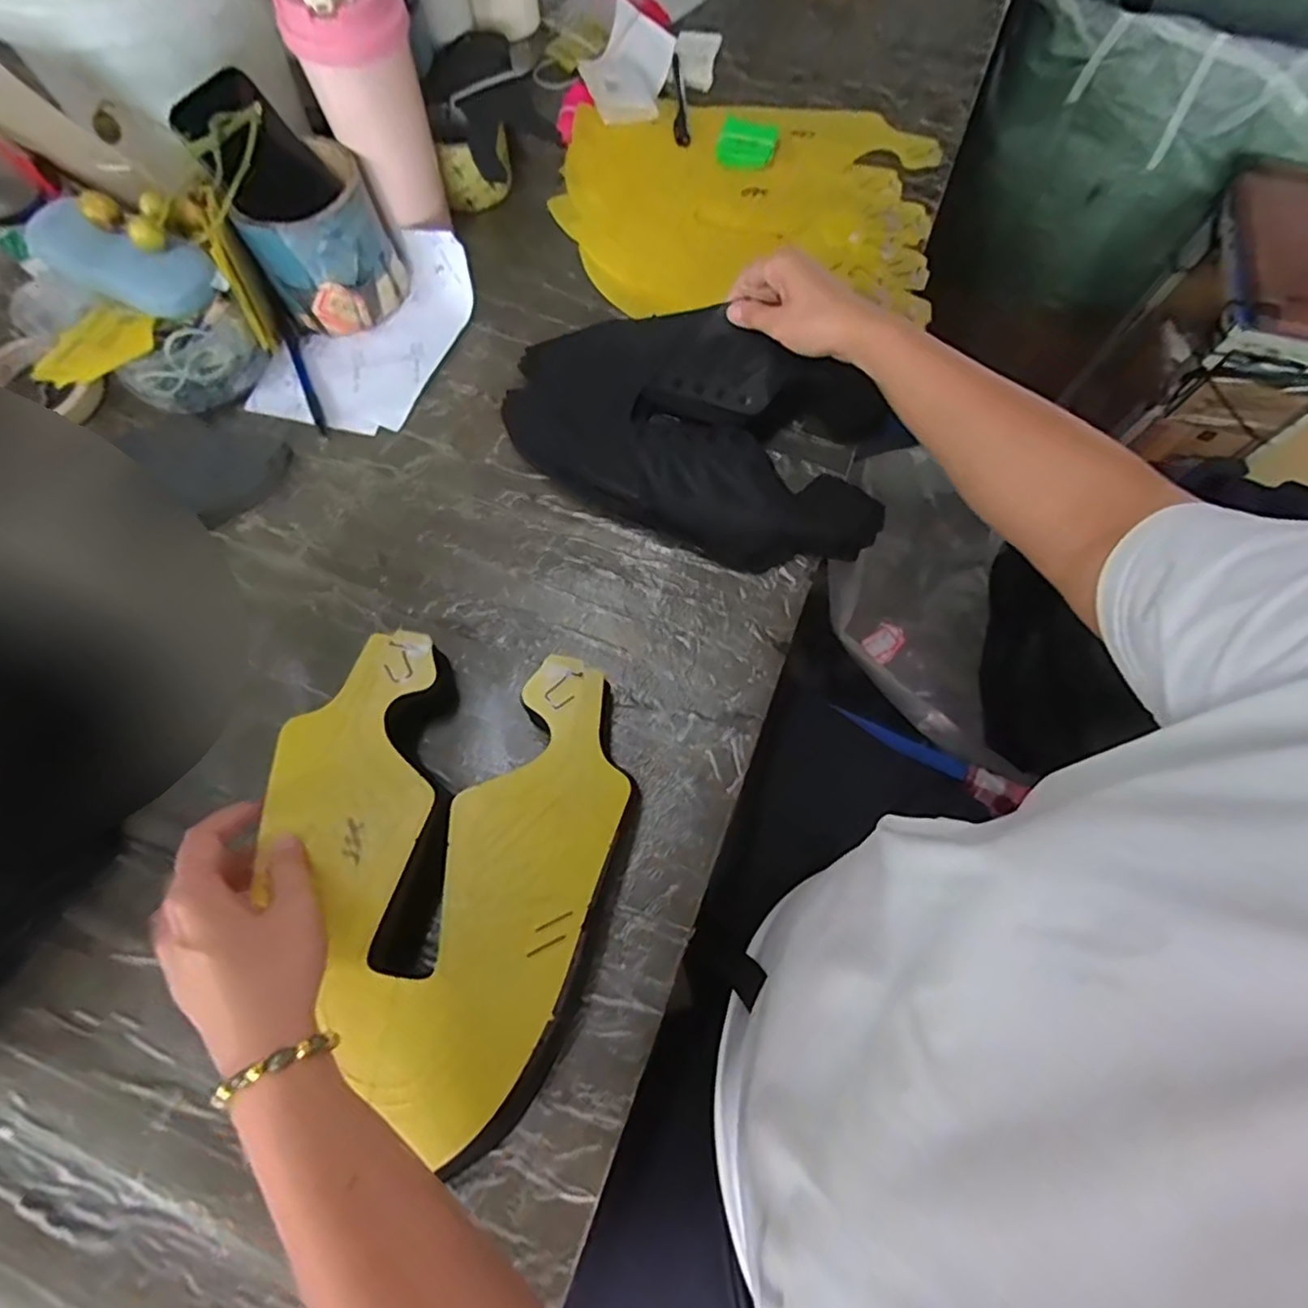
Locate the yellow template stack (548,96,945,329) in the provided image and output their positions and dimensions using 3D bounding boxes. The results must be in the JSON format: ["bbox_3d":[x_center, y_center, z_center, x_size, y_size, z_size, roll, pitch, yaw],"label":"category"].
[{"bbox_3d":[0.096,-0.447,0.625,0.360,0.032,0.278,-4,70,-2],"label":"yellow template stack"}]

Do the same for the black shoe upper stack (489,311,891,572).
[{"bbox_3d":[0.035,-0.187,0.532,0.309,0.048,0.206,17,72,4],"label":"black shoe upper stack"}]

